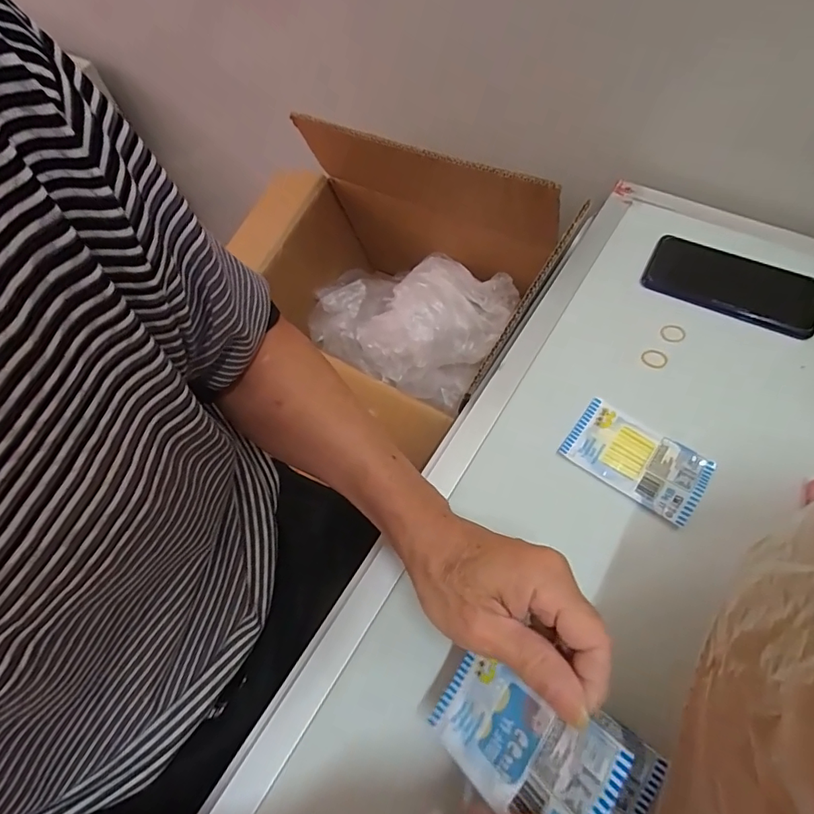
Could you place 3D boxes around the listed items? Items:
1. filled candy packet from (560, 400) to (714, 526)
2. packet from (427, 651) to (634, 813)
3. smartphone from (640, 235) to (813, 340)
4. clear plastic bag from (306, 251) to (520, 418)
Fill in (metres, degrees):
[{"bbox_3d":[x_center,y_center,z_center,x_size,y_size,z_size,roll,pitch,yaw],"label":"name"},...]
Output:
[{"bbox_3d":[0.181,0.040,0.389,0.103,0.010,0.060,33,68,21],"label":"filled candy packet"},{"bbox_3d":[0.054,0.175,0.251,0.107,0.013,0.056,1,49,54],"label":"packet"},{"bbox_3d":[0.308,-0.118,0.466,0.149,0.012,0.071,27,66,18],"label":"smartphone"},{"bbox_3d":[-0.001,-0.151,0.723,0.285,0.124,0.209,29,66,19],"label":"clear plastic bag"}]

